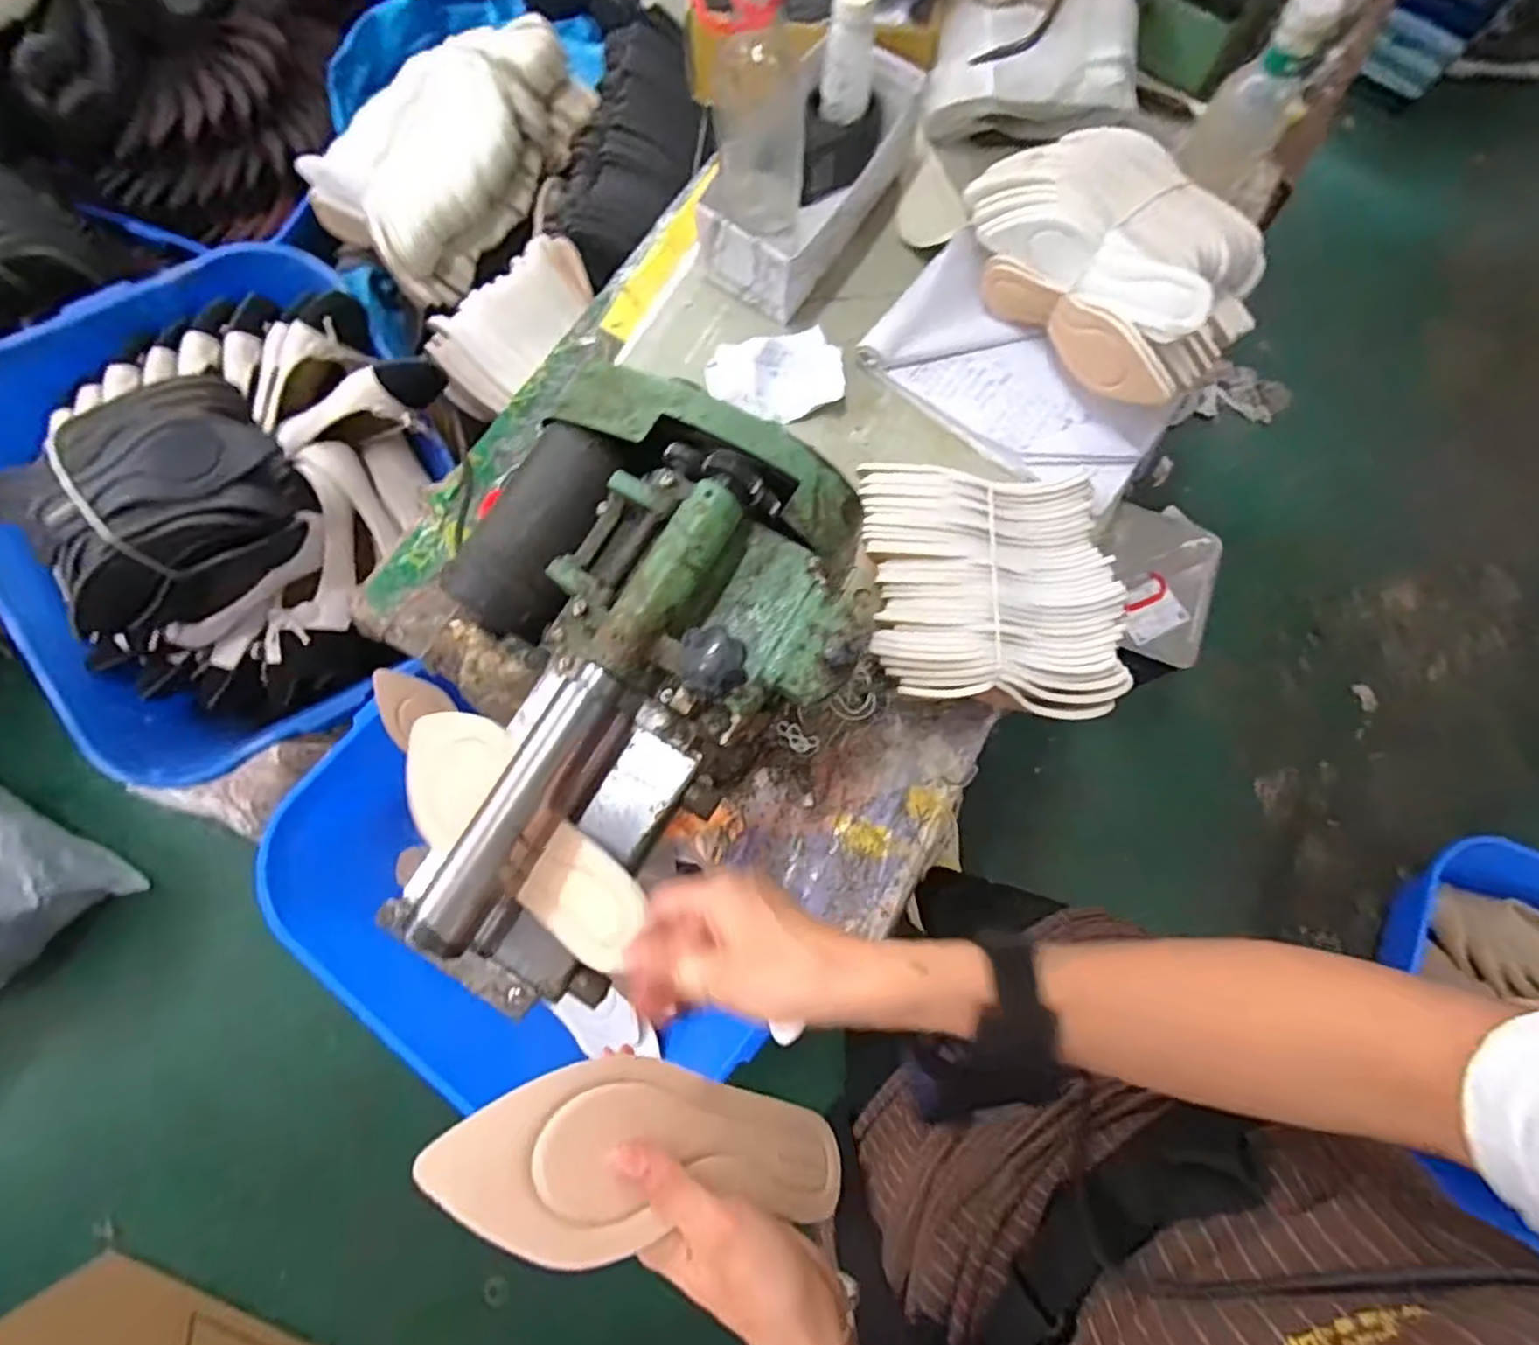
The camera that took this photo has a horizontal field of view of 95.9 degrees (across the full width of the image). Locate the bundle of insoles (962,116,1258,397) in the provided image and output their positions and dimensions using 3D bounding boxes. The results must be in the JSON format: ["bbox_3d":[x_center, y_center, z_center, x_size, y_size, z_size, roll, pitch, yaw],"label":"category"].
[{"bbox_3d":[0.348,-0.416,0.687,0.177,0.114,0.287,-35,80,-9],"label":"bundle of insoles"}]

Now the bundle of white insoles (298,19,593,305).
[{"bbox_3d":[-0.461,-0.752,0.987,0.249,0.133,0.391,36,78,7],"label":"bundle of white insoles"}]

